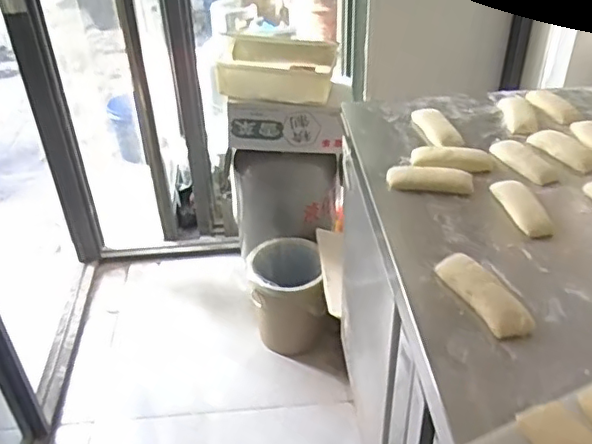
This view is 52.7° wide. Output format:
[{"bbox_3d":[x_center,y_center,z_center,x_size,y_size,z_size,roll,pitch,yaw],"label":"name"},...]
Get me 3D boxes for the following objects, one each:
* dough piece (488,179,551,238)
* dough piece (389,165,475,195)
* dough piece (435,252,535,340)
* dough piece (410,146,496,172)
[{"bbox_3d":[0.310,-0.028,0.826,0.041,0.035,0.114,-9,37,-10],"label":"dough piece"},{"bbox_3d":[0.201,-0.068,0.892,0.125,0.030,0.027,6,37,11],"label":"dough piece"},{"bbox_3d":[0.216,0.082,0.691,0.043,0.025,0.134,-16,39,-18],"label":"dough piece"},{"bbox_3d":[0.245,-0.098,0.936,0.123,0.029,0.047,5,37,9],"label":"dough piece"}]

